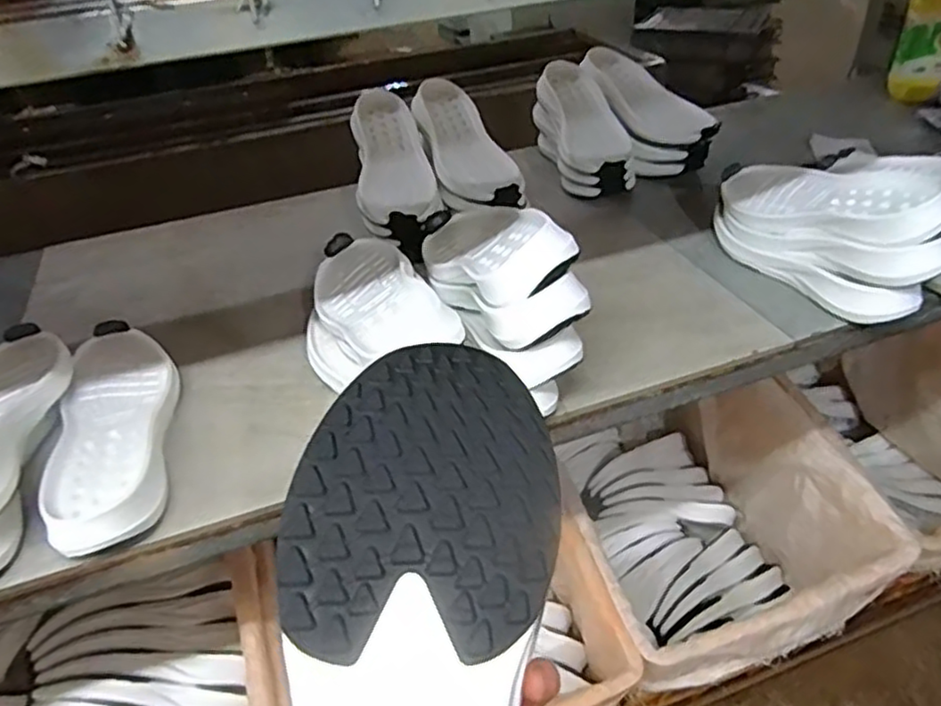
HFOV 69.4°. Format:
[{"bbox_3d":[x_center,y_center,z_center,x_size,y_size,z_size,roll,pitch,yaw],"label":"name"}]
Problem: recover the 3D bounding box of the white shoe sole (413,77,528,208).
[{"bbox_3d":[-0.010,-0.300,0.973,0.099,0.039,0.313,-17,55,-13],"label":"white shoe sole"}]

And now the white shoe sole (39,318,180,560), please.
[{"bbox_3d":[-0.337,0.060,0.646,0.102,0.034,0.310,-16,40,-15],"label":"white shoe sole"}]

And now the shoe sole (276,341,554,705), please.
[{"bbox_3d":[-0.020,0.124,0.249,0.096,0.027,0.280,-2,64,6],"label":"shoe sole"}]

